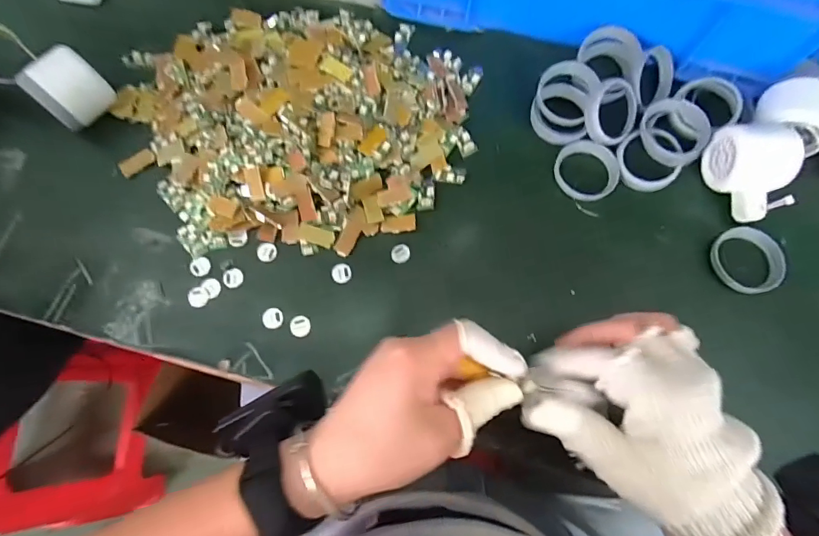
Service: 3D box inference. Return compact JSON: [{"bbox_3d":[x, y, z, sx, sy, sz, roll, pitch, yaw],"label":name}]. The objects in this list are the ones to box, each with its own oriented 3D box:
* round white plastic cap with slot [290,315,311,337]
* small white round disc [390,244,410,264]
[{"bbox_3d":[-0.093,0.049,0.369,0.017,0.004,0.018,0,73,0],"label":"round white plastic cap with slot"},{"bbox_3d":[-0.008,-0.013,0.386,0.016,0.004,0.017,0,73,0],"label":"small white round disc"}]

